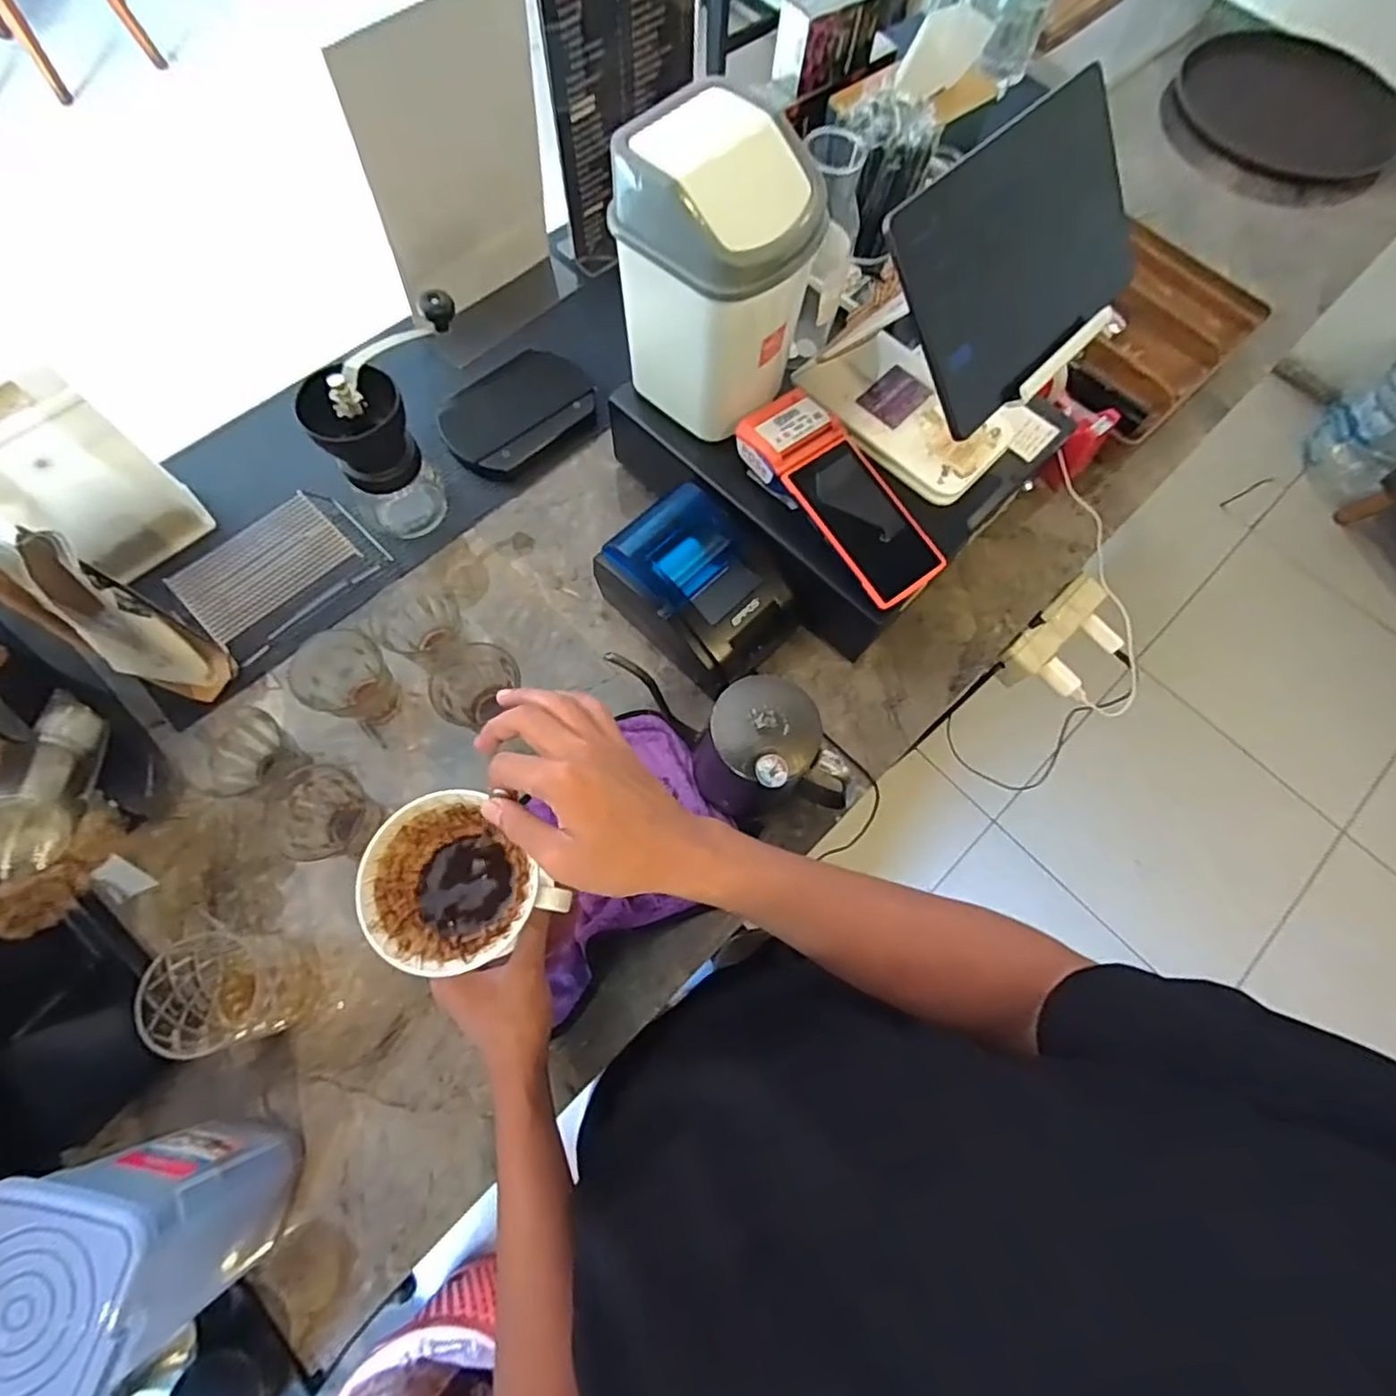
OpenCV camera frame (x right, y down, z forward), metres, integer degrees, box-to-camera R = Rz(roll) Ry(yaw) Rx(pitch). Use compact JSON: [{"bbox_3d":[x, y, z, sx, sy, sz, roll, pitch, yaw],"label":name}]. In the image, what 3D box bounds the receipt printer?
[{"bbox_3d":[0.001,-0.103,0.648,0.171,0.096,0.143,42,74,12],"label":"receipt printer"}]

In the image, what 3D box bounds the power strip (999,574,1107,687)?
[{"bbox_3d":[0.408,-0.081,0.754,0.161,0.040,0.041,-40,77,-15],"label":"power strip"}]

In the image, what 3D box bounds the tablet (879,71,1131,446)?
[{"bbox_3d":[0.241,-0.323,0.477,0.237,0.014,0.154,-42,123,-14],"label":"tablet"}]

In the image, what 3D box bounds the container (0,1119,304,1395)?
[{"bbox_3d":[-0.351,0.346,0.422,0.106,0.188,0.108,16,70,3],"label":"container"}]

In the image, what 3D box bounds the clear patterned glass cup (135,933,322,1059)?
[{"bbox_3d":[-0.362,0.229,0.519,0.083,0.092,0.081,1,70,-2],"label":"clear patterned glass cup"}]

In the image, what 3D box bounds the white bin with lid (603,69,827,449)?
[{"bbox_3d":[0.019,-0.353,0.557,0.130,0.207,0.123,40,73,11],"label":"white bin with lid"}]

